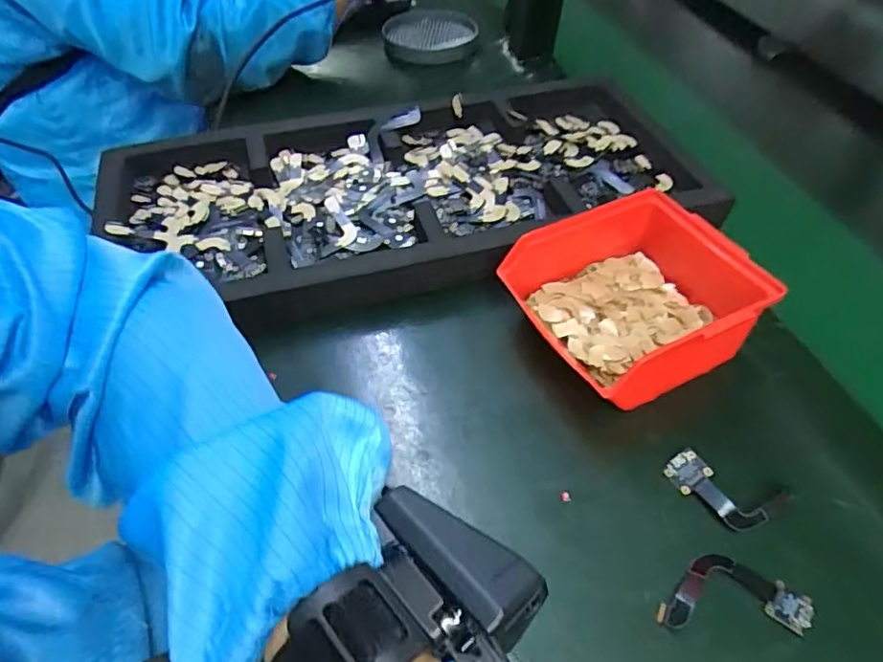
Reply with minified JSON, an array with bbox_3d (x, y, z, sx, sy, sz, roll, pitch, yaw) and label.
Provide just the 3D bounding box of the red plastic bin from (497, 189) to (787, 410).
[{"bbox_3d":[0.129,-0.019,0.382,0.140,0.069,0.122,-22,52,-18],"label":"red plastic bin"}]

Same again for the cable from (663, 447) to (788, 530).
[{"bbox_3d":[0.157,0.092,0.324,0.061,0.014,0.029,26,55,19],"label":"cable"}]

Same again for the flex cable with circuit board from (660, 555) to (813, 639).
[{"bbox_3d":[0.147,0.132,0.292,0.076,0.004,0.035,2,51,1],"label":"flex cable with circuit board"}]

